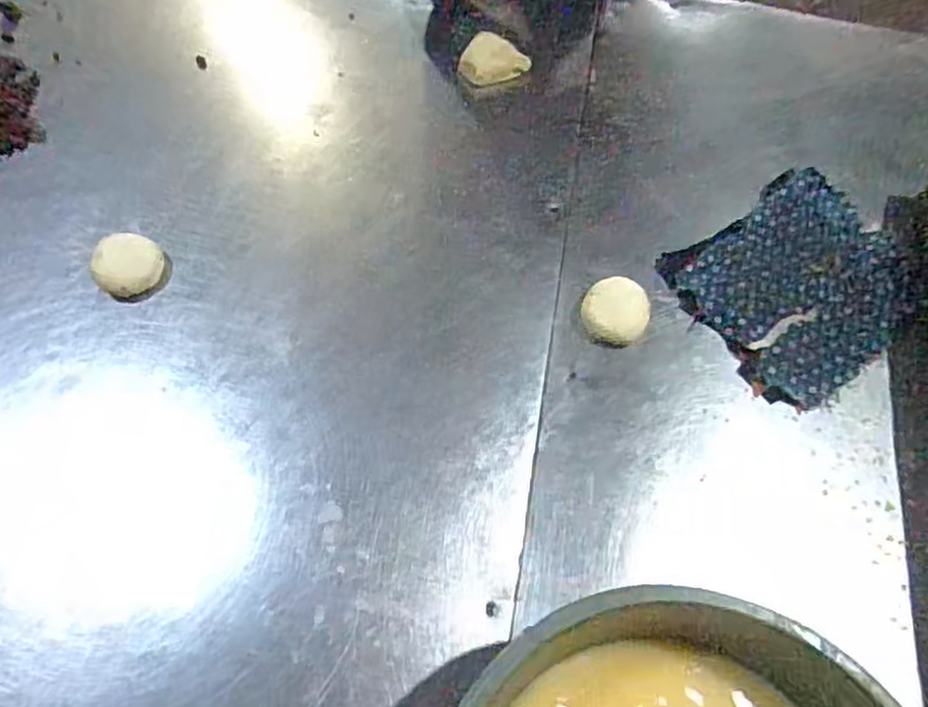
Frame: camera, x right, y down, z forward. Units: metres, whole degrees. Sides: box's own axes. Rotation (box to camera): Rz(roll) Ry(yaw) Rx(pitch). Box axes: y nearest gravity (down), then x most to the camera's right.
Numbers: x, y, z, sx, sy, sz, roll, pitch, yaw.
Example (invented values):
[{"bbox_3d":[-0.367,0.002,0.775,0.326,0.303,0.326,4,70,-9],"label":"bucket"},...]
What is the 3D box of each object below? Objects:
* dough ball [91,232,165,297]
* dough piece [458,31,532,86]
[{"bbox_3d":[-0.328,-0.086,0.667,0.060,0.037,0.057,2,59,-3],"label":"dough ball"},{"bbox_3d":[0.036,-0.344,0.806,0.072,0.031,0.058,29,61,13],"label":"dough piece"}]

